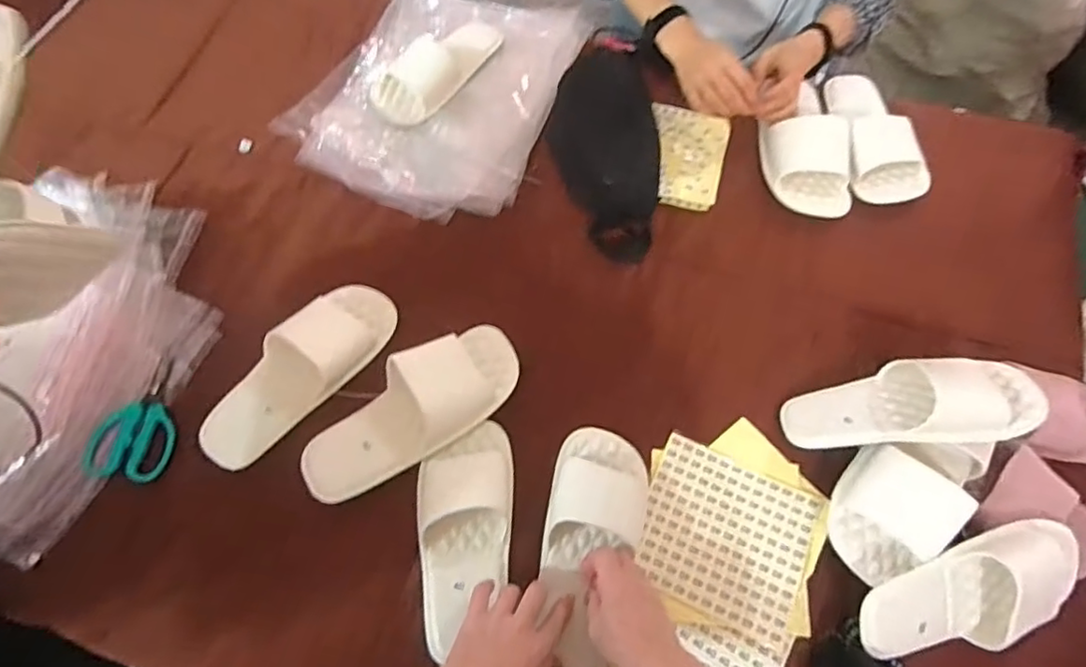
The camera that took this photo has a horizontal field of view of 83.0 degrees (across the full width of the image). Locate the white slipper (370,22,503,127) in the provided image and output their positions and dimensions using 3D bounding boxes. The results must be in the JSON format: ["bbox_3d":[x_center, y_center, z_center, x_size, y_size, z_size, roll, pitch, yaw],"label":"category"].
[{"bbox_3d":[-0.150,-0.399,0.904,0.093,0.048,0.241,34,69,16],"label":"white slipper"}]

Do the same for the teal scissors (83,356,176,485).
[{"bbox_3d":[-0.453,0.095,0.691,0.088,0.008,0.134,7,64,4],"label":"teal scissors"}]

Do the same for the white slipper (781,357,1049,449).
[{"bbox_3d":[0.375,0.075,0.638,0.237,0.080,0.098,-11,62,20],"label":"white slipper"}]

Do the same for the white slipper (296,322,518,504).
[{"bbox_3d":[-0.144,0.080,0.670,0.252,0.055,0.106,-27,67,-12],"label":"white slipper"}]

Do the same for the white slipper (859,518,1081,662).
[{"bbox_3d":[0.402,0.243,0.569,0.227,0.072,0.090,-22,66,-10],"label":"white slipper"}]

